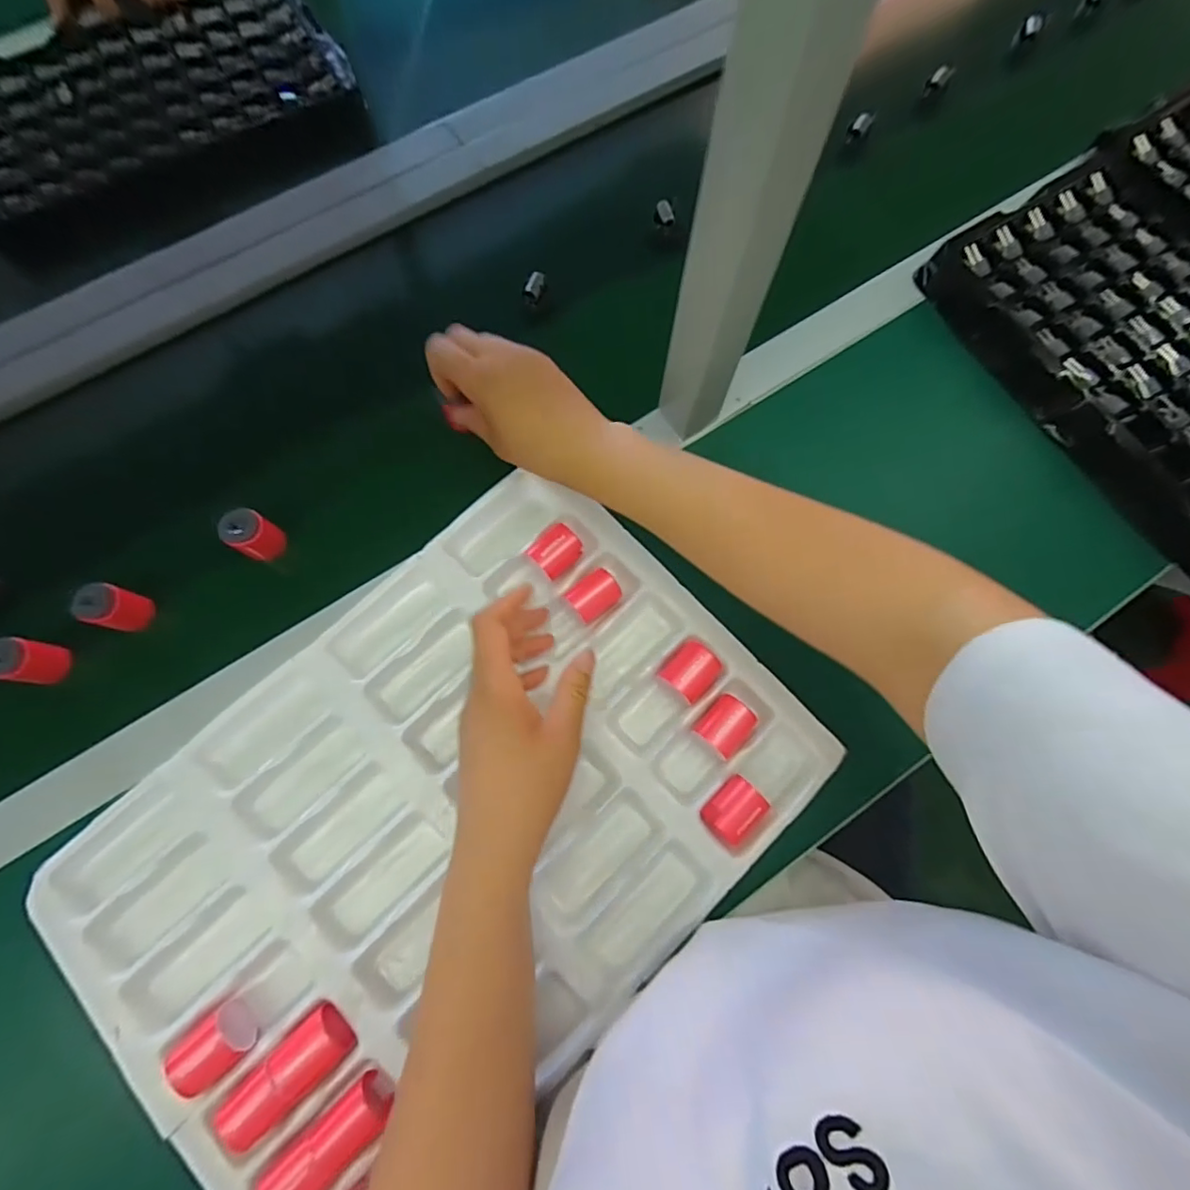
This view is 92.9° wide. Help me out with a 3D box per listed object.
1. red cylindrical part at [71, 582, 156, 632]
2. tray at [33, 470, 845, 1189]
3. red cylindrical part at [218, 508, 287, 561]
[{"bbox_3d":[-0.355,0.009,0.420,0.024,0.044,0.029,16,76,4],"label":"red cylindrical part"},{"bbox_3d":[-0.093,0.147,0.382,0.445,0.034,0.311,-43,79,-10],"label":"tray"},{"bbox_3d":[-0.263,-0.047,0.435,0.027,0.051,0.030,31,77,8],"label":"red cylindrical part"}]

